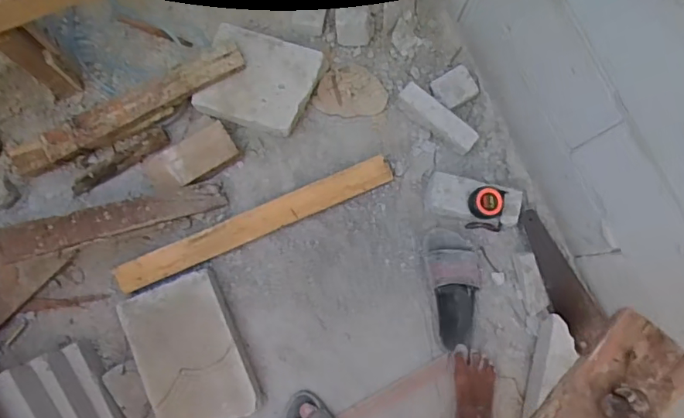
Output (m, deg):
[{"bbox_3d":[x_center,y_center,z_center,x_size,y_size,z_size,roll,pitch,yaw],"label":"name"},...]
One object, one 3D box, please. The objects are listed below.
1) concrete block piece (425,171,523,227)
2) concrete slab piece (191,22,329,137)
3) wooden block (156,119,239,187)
[{"bbox_3d":[0.297,-0.020,1.201,0.202,0.078,0.092,10,81,-1],"label":"concrete block piece"},{"bbox_3d":[-0.187,-0.292,1.220,0.251,0.084,0.211,17,92,3],"label":"concrete slab piece"},{"bbox_3d":[-0.324,-0.121,1.202,0.163,0.029,0.094,-32,84,-7],"label":"wooden block"}]

